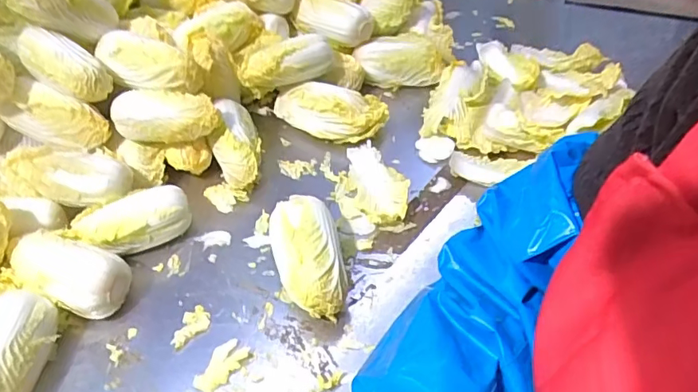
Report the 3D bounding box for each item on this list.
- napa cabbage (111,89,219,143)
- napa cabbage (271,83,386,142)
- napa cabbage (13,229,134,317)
[{"bbox_3d":[-0.235,-0.100,0.671,0.129,0.061,0.057,-6,47,-2],"label":"napa cabbage"},{"bbox_3d":[-0.028,-0.120,0.763,0.165,0.064,0.065,4,47,7],"label":"napa cabbage"},{"bbox_3d":[-0.312,0.093,0.592,0.128,0.067,0.074,15,50,17],"label":"napa cabbage"}]

